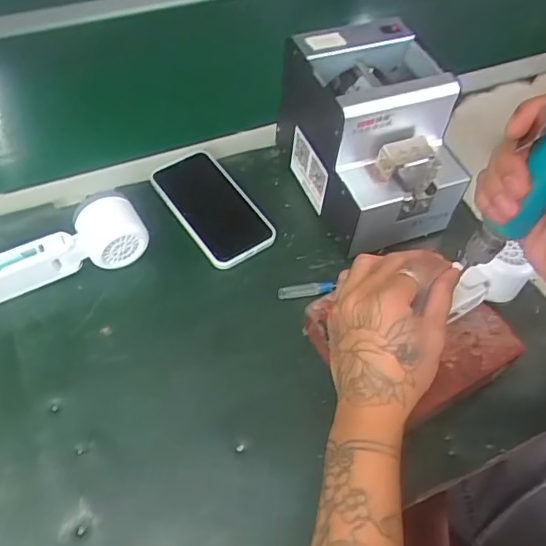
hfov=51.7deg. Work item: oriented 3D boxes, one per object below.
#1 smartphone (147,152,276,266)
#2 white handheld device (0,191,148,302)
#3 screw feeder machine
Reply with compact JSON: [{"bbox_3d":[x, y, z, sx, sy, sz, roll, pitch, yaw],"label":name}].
[{"bbox_3d":[-0.065,-0.074,0.596,0.078,0.015,0.148,-28,60,-22],"label":"smartphone"},{"bbox_3d":[-0.206,-0.025,0.532,0.169,0.048,0.063,-17,57,-15],"label":"white handheld device"},{"bbox_3d":[0.106,-0.142,0.580,0.144,0.141,0.179,-14,56,-13],"label":"screw feeder machine"}]

